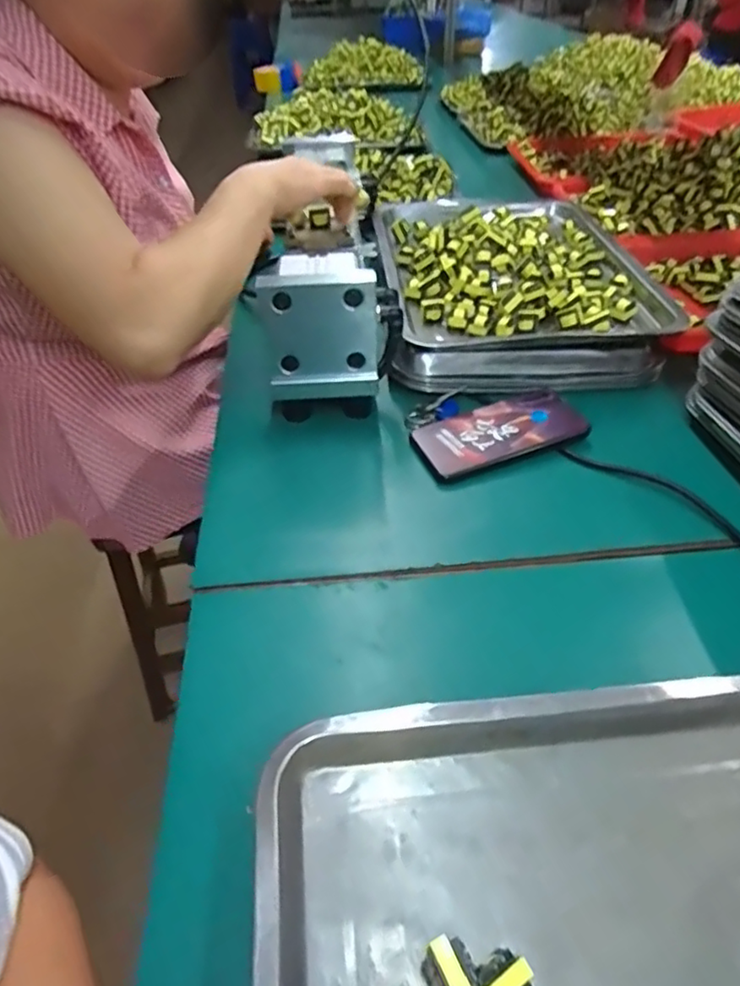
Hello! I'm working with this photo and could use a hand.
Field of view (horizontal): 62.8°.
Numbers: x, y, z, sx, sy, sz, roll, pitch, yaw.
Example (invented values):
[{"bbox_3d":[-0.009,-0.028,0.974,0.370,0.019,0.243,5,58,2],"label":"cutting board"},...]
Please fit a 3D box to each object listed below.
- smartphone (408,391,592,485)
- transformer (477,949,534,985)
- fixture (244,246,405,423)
[{"bbox_3d":[0.118,-0.057,0.553,0.151,0.011,0.073,-16,47,-8],"label":"smartphone"},{"bbox_3d":[0.060,0.221,0.272,0.024,0.022,0.021,-20,47,-18],"label":"transformer"},{"bbox_3d":[-0.035,-0.144,0.562,0.118,0.138,0.085,0,44,2],"label":"fixture"}]

